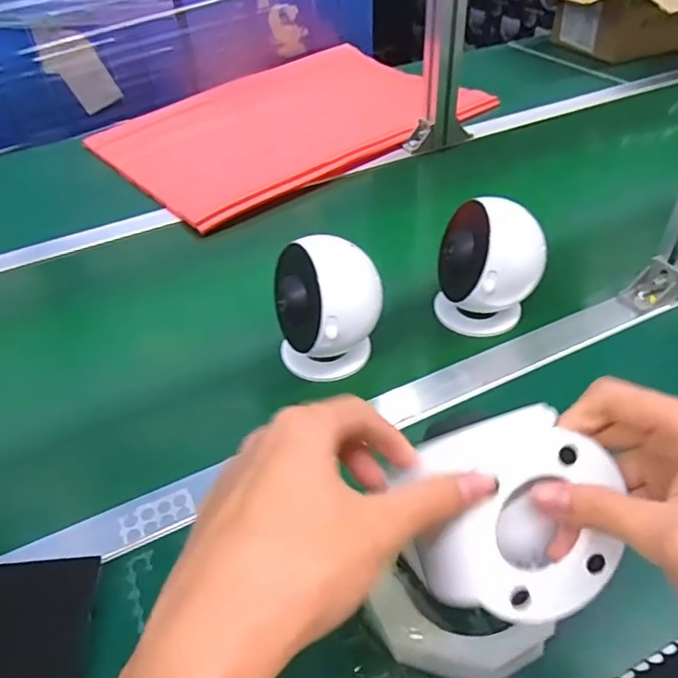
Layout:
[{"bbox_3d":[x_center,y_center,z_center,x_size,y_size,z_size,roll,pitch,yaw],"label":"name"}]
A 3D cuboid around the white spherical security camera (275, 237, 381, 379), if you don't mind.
[{"bbox_3d":[-0.010,-0.019,0.501,0.096,0.122,0.086,-1,43,-2],"label":"white spherical security camera"}]

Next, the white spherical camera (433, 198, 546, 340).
[{"bbox_3d":[0.147,-0.068,0.542,0.095,0.125,0.084,10,43,9],"label":"white spherical camera"}]

